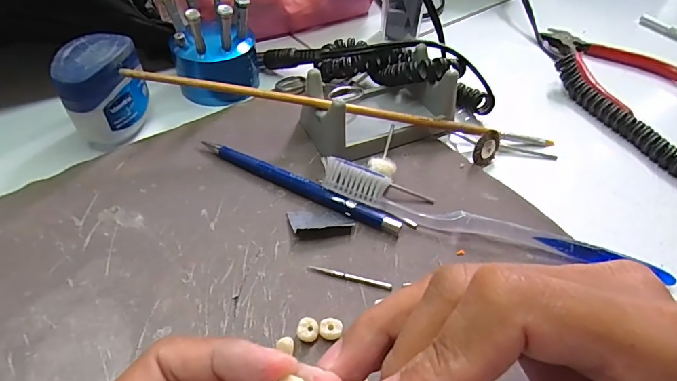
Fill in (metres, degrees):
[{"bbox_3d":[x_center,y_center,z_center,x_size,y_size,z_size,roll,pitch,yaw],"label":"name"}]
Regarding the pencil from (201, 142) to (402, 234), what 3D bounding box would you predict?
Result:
[{"bbox_3d":[-0.025,-0.004,0.255,0.131,0.010,0.012,21,50,14],"label":"pencil"}]

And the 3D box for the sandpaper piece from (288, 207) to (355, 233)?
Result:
[{"bbox_3d":[-0.010,0.015,0.243,0.035,0.004,0.017,-6,49,-10],"label":"sandpaper piece"}]

